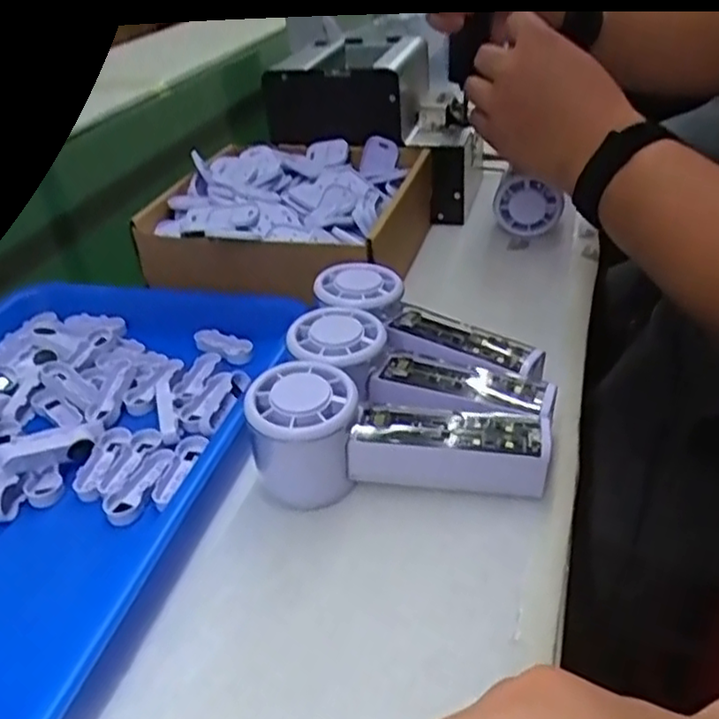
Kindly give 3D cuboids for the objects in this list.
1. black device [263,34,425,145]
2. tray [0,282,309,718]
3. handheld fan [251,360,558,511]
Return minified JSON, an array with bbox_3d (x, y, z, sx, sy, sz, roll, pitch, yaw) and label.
[{"bbox_3d":[-0.010,-0.262,0.663,0.135,0.058,0.135,3,36,15],"label":"black device"},{"bbox_3d":[-0.199,0.048,0.403,0.237,0.033,0.339,4,36,13],"label":"tray"},{"bbox_3d":[0.019,0.038,0.362,0.149,0.058,0.053,-1,35,6],"label":"handheld fan"}]

